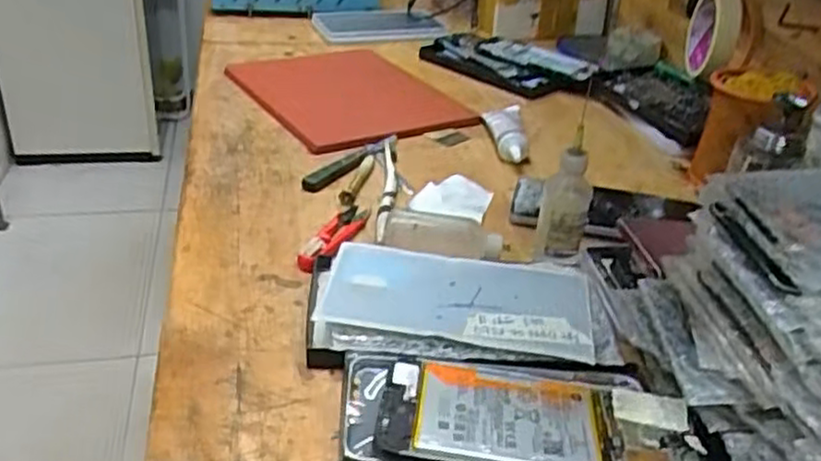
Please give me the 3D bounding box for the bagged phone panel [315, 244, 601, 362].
[{"bbox_3d":[0.030,0.040,0.467,0.166,0.015,0.083,5,31,5],"label":"bagged phone panel"}]

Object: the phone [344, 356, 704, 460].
[{"bbox_3d":[0.055,0.097,0.381,0.176,0.010,0.071,6,32,2],"label":"phone"}]

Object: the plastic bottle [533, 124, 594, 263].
[{"bbox_3d":[0.112,-0.021,0.533,0.034,0.095,0.029,6,32,7],"label":"plastic bottle"}]

